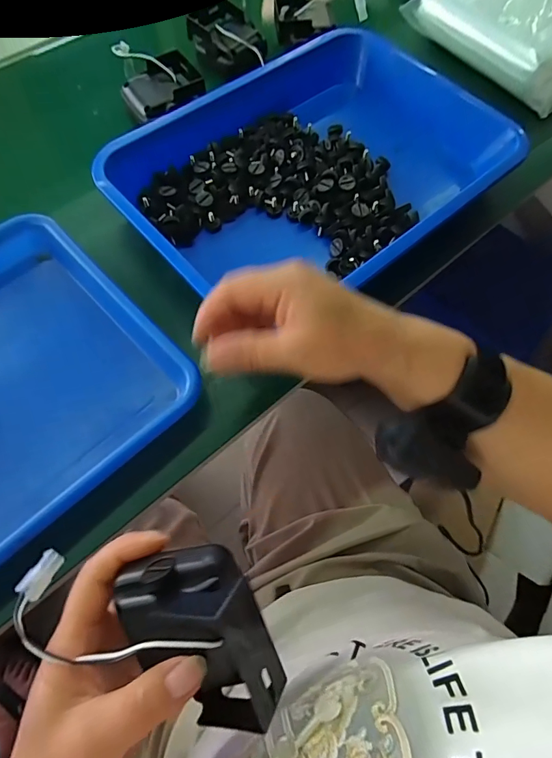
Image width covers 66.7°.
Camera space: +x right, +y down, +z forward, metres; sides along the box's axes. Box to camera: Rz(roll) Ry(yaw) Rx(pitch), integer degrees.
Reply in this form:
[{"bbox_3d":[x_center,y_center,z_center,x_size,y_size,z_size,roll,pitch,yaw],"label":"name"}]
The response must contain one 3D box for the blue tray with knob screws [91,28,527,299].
[{"bbox_3d":[0.034,-0.204,0.434,0.362,0.078,0.271,-38,72,-17],"label":"blue tray with knob screws"}]

